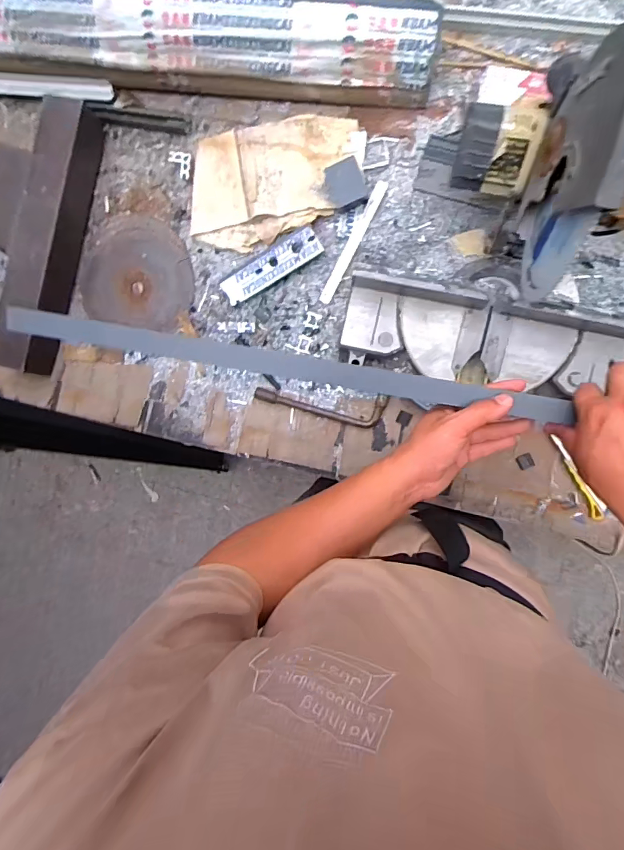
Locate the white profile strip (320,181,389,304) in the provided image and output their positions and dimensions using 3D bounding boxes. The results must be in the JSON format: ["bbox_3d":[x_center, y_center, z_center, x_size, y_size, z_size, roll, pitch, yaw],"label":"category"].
[{"bbox_3d":[0.078,-0.343,0.819,0.024,0.007,0.238,29,97,6],"label":"white profile strip"}]

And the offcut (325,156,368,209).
[{"bbox_3d":[0.061,-0.454,0.814,0.067,0.004,0.076,-21,93,12],"label":"offcut"}]

